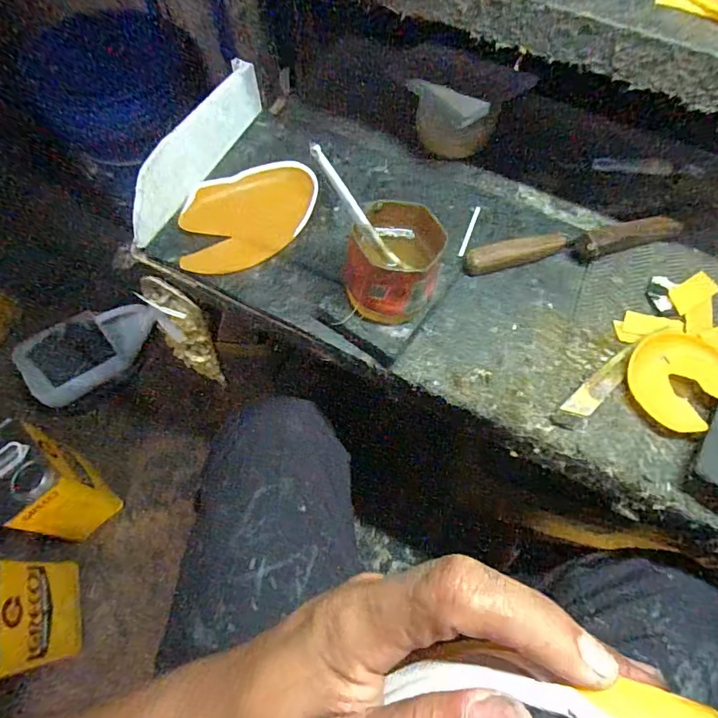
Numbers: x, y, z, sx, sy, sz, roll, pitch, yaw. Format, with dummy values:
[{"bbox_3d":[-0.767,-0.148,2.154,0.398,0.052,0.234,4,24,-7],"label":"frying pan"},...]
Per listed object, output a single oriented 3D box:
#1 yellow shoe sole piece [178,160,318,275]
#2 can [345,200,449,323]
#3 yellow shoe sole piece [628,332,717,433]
[{"bbox_3d":[-0.111,-0.146,0.478,0.147,0.026,0.099,-22,69,-11],"label":"yellow shoe sole piece"},{"bbox_3d":[0.032,-0.080,0.421,0.074,0.090,0.086,21,67,7],"label":"can"},{"bbox_3d":[0.279,0.017,0.406,0.079,0.010,0.084,-32,63,4],"label":"yellow shoe sole piece"}]

